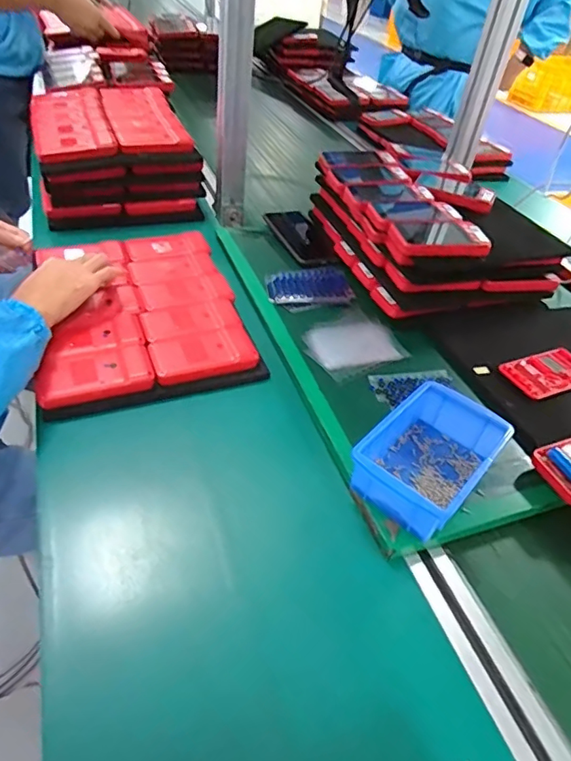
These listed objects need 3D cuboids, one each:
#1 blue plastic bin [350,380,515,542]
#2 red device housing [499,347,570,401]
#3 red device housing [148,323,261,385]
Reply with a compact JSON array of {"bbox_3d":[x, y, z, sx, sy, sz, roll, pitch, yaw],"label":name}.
[{"bbox_3d":[0.137,0.072,0.491,0.094,0.057,0.143,34,48,26],"label":"blue plastic bin"},{"bbox_3d":[0.322,-0.010,0.628,0.116,0.011,0.066,-14,47,-23],"label":"red device housing"},{"bbox_3d":[-0.095,-0.031,0.603,0.120,0.014,0.072,-13,46,-23],"label":"red device housing"}]

